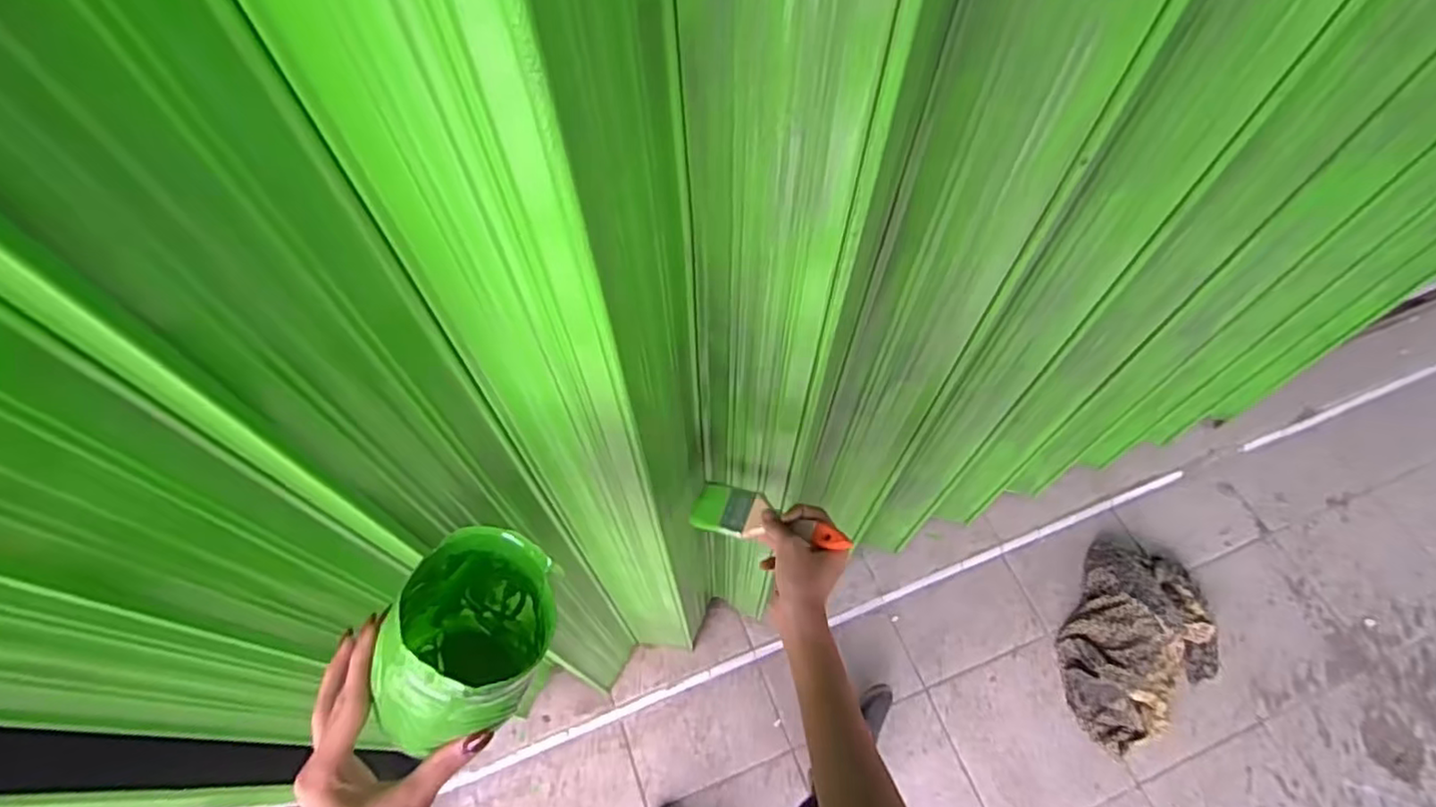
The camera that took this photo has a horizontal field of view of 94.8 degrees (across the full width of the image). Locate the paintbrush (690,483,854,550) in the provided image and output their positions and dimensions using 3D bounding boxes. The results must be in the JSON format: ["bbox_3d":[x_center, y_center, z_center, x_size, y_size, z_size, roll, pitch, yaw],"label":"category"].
[{"bbox_3d":[0.044,0.114,0.639,0.180,0.018,0.049,8,56,42],"label":"paintbrush"}]

